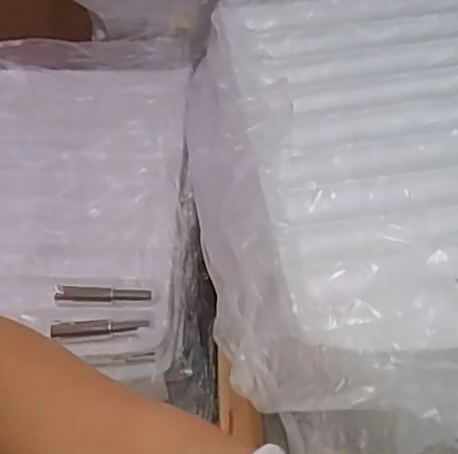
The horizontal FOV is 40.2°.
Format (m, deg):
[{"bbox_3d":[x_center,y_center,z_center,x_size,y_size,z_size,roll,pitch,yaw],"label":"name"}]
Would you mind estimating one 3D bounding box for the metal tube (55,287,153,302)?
[{"bbox_3d":[-0.104,0.055,0.516,0.079,0.006,0.012,1,55,3],"label":"metal tube"}]

